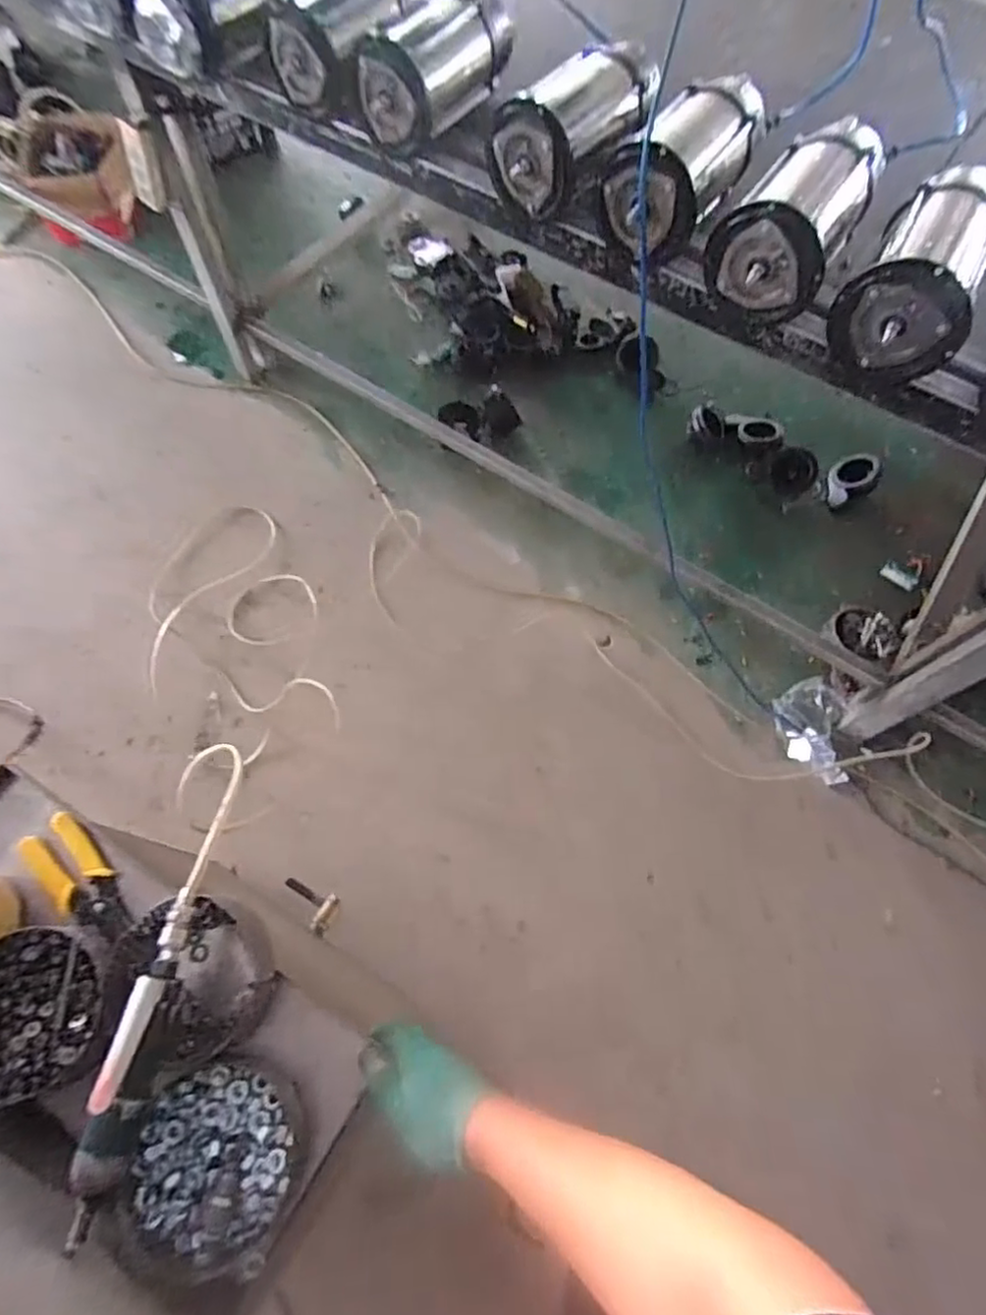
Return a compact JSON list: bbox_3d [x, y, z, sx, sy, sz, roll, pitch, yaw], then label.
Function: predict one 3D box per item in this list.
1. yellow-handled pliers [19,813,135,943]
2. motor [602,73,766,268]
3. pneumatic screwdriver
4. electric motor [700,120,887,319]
[{"bbox_3d":[-0.404,0.219,0.629,0.136,0.018,0.058,40,70,18],"label":"yellow-handled pliers"},{"bbox_3d":[0.268,-0.670,0.873,0.123,0.128,0.292,32,68,15],"label":"motor"},{"bbox_3d":[-0.285,0.320,0.519,0.032,0.051,0.241,10,64,5],"label":"pneumatic screwdriver"},{"bbox_3d":[0.390,-0.567,0.821,0.137,0.117,0.261,29,67,14],"label":"electric motor"}]

